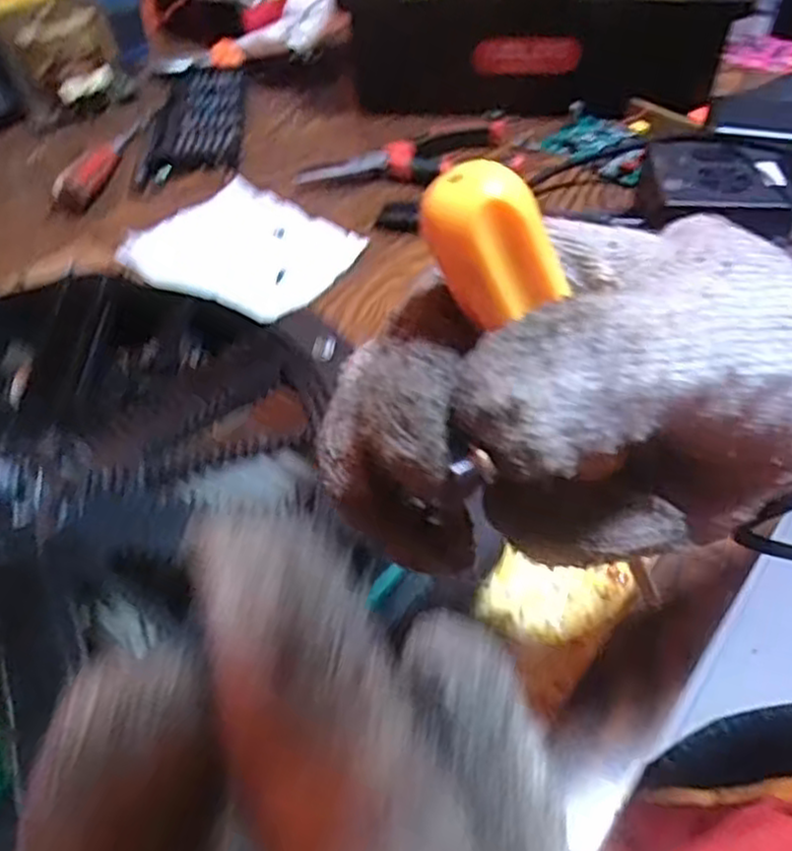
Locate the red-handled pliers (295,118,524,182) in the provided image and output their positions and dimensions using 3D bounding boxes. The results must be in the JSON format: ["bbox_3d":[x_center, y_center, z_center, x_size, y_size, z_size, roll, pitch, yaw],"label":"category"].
[{"bbox_3d":[0.013,-0.187,0.528,0.157,0.012,0.046,-16,48,-13],"label":"red-handled pliers"}]

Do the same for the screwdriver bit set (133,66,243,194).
[{"bbox_3d":[-0.154,-0.244,0.586,0.070,0.009,0.183,-4,47,-1],"label":"screwdriver bit set"}]

